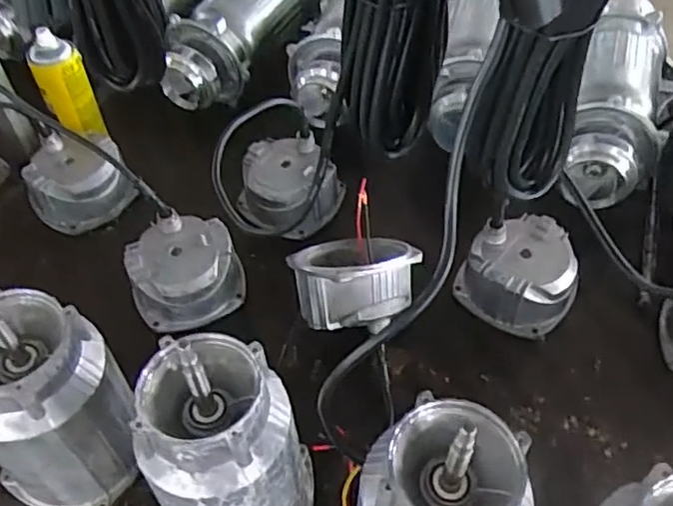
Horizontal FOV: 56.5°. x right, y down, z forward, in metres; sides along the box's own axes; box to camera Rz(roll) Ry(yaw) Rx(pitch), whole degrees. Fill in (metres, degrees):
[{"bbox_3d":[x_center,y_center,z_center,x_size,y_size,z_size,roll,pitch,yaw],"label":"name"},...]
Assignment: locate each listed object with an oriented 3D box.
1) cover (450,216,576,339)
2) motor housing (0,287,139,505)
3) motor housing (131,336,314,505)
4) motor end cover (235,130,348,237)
[{"bbox_3d":[0.214,0.020,0.730,0.128,0.071,0.128,29,57,24],"label":"cover"},{"bbox_3d":[-0.242,0.137,0.542,0.098,0.220,0.111,13,51,12],"label":"motor housing"},{"bbox_3d":[-0.085,0.169,0.502,0.109,0.232,0.107,-1,50,1],"label":"motor housing"},{"bbox_3d":[-0.065,-0.086,0.827,0.129,0.072,0.119,13,51,13],"label":"motor end cover"}]

